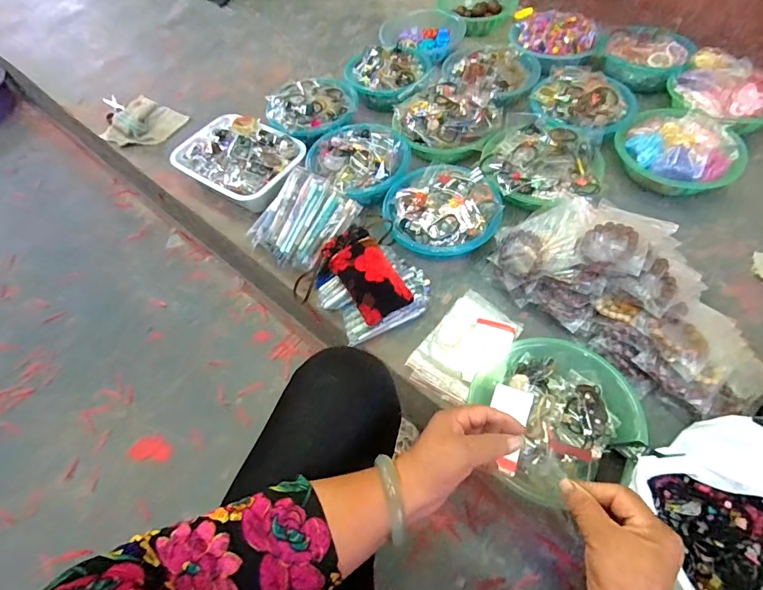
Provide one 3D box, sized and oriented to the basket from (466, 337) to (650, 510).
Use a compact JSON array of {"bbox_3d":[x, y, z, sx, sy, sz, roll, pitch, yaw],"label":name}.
[{"bbox_3d":[0.246,0.183,0.635,0.228,0.071,0.233,-2,56,3],"label":"basket"}]

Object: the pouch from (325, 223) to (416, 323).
[{"bbox_3d":[-0.029,-0.040,0.769,0.092,0.042,0.177,-31,71,-6],"label":"pouch"}]

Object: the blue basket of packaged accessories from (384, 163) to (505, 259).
[{"bbox_3d":[0.119,-0.168,0.857,0.220,0.075,0.196,5,57,8],"label":"blue basket of packaged accessories"}]

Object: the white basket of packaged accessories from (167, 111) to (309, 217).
[{"bbox_3d":[-0.326,-0.312,0.995,0.295,0.070,0.209,26,62,20],"label":"white basket of packaged accessories"}]

